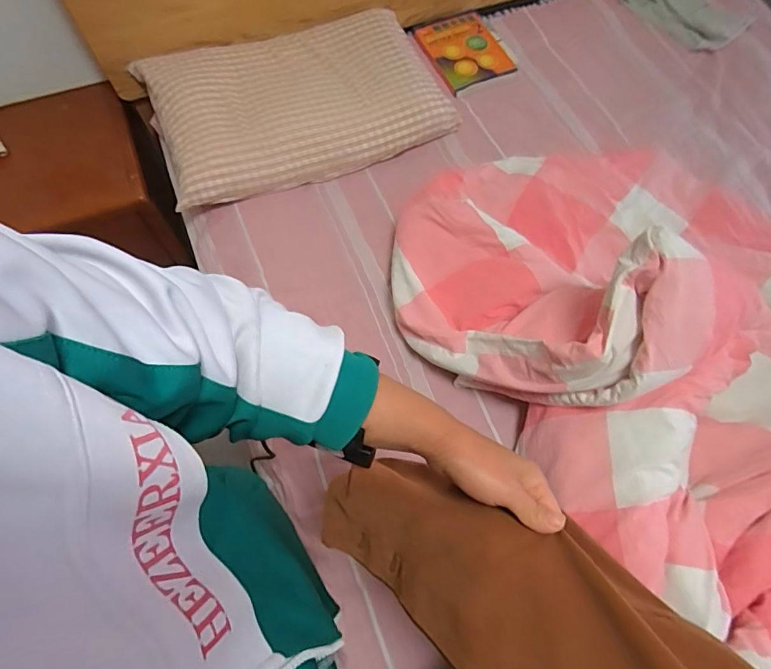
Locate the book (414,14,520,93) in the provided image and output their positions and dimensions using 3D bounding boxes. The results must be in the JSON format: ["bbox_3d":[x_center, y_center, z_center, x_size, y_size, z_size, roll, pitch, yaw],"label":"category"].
[{"bbox_3d":[0.217,-0.777,1.256,0.197,0.016,0.255,-20,68,-9],"label":"book"}]

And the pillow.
[{"bbox_3d":[-0.206,-0.557,1.126,0.661,0.119,0.408,-20,68,-9],"label":"pillow"}]

